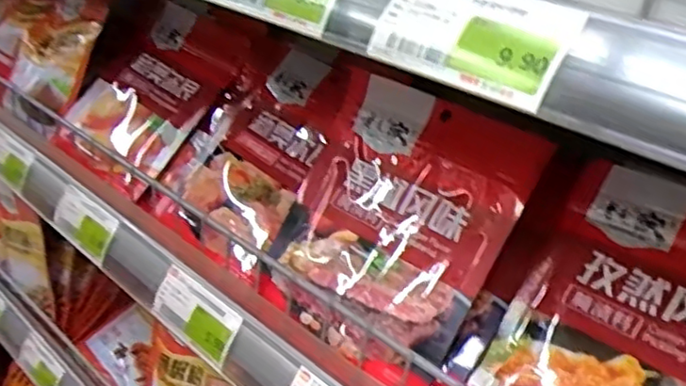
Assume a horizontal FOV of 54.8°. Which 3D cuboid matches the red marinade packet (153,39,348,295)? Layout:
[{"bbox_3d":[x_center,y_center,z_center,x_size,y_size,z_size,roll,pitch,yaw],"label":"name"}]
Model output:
[{"bbox_3d":[-0.066,-0.035,0.490,0.146,0.166,0.035,27,-9,41],"label":"red marinade packet"}]

